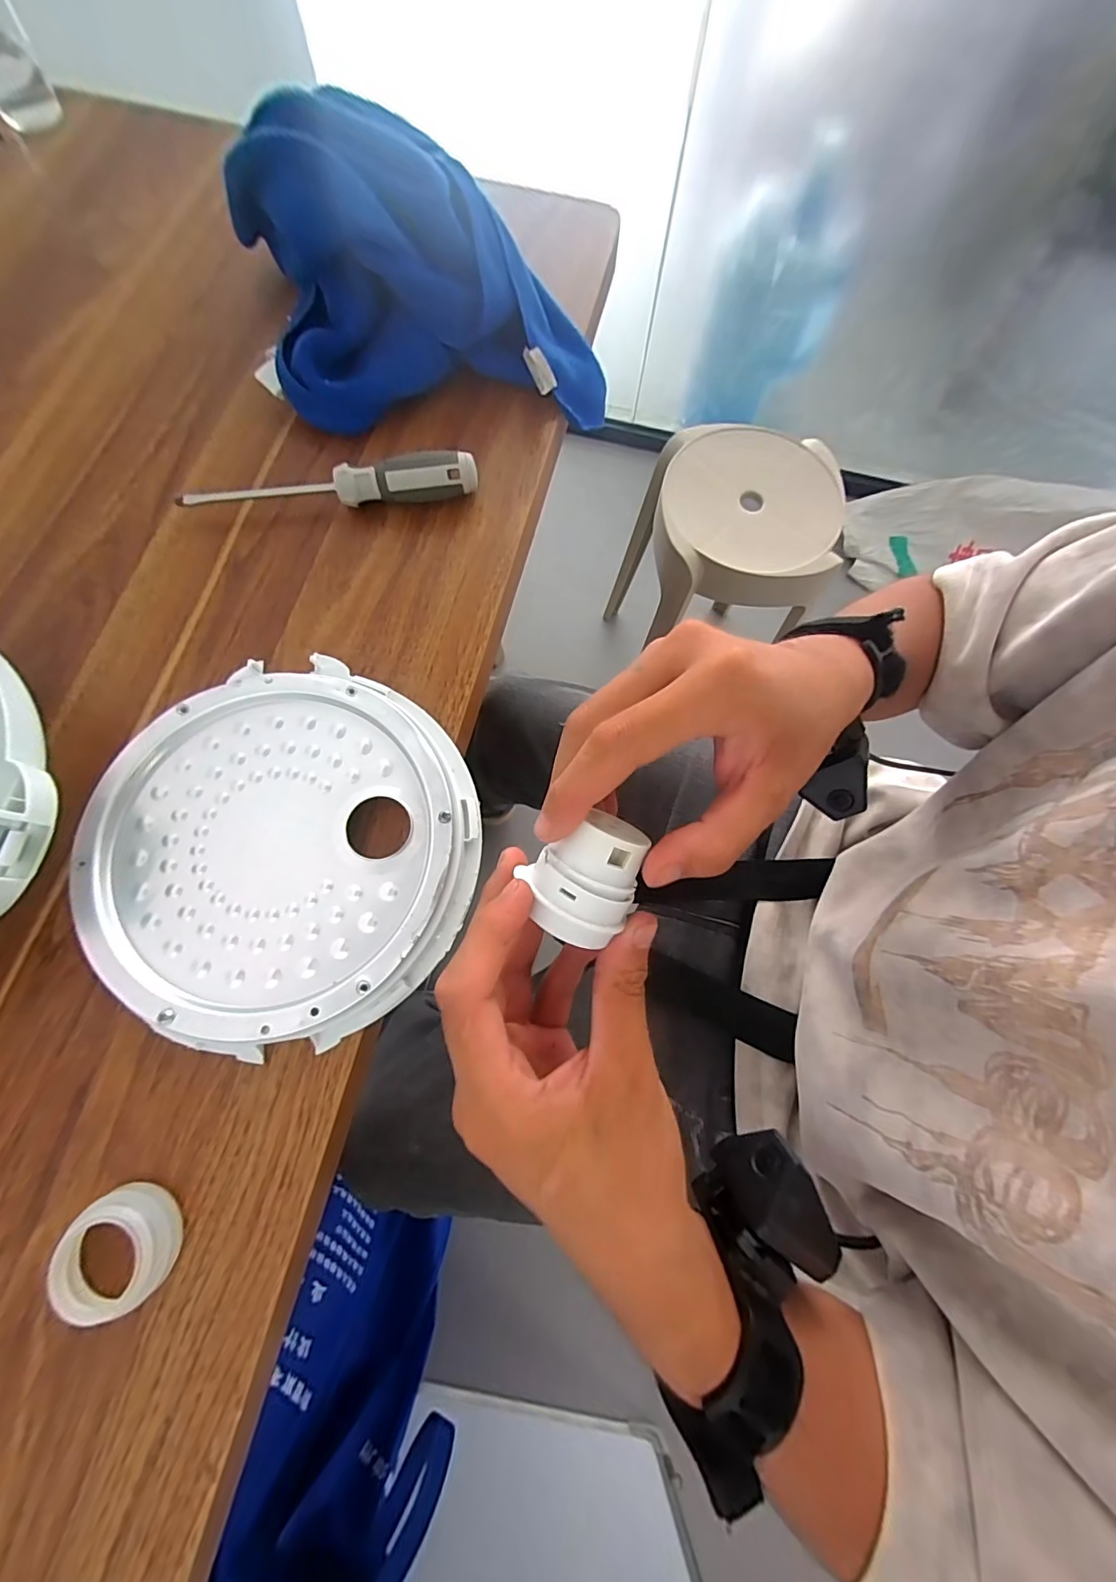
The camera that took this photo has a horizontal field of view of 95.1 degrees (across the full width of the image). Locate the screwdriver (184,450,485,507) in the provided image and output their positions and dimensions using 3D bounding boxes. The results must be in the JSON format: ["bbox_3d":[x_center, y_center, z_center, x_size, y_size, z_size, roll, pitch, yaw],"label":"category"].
[{"bbox_3d":[-0.144,-0.194,0.328,0.182,0.025,0.021,-6,74,-2],"label":"screwdriver"}]

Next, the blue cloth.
[{"bbox_3d":[-0.092,-0.345,0.333,0.236,0.095,0.155,-8,74,-3],"label":"blue cloth"}]

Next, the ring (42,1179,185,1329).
[{"bbox_3d":[-0.188,0.197,0.218,0.040,0.019,0.043,0,74,-1],"label":"ring"}]

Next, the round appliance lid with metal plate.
[{"bbox_3d":[-0.138,0.026,0.266,0.187,0.020,0.187,0,74,-1],"label":"round appliance lid with metal plate"}]

